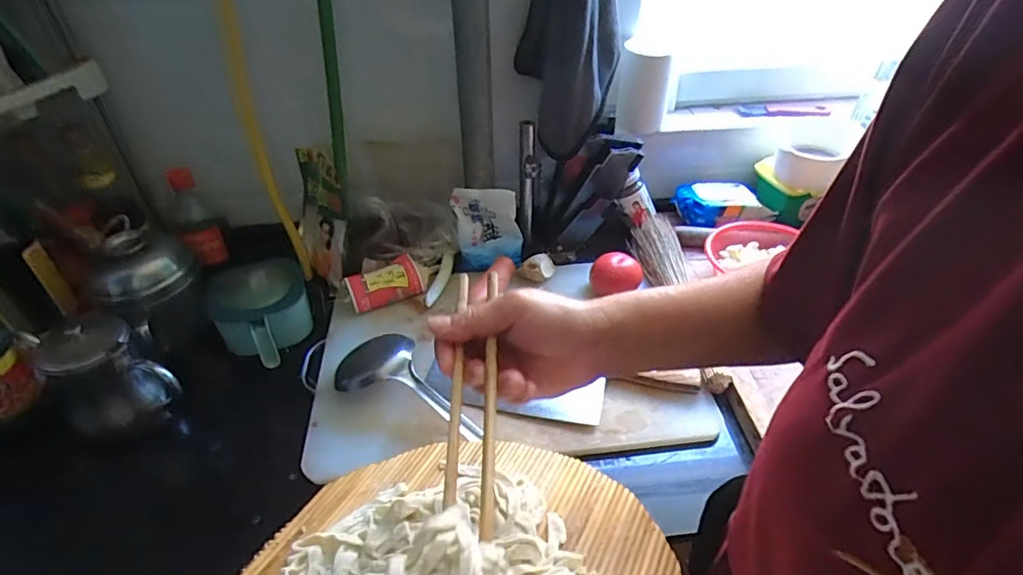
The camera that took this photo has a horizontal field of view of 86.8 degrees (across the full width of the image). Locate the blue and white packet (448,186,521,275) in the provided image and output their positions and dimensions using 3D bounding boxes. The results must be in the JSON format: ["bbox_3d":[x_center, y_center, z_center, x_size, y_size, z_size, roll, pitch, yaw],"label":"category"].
[{"bbox_3d":[-0.042,-0.089,0.844,0.104,0.128,0.047,1,35,13],"label":"blue and white packet"}]

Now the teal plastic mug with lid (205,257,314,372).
[{"bbox_3d":[-0.347,0.030,0.764,0.128,0.076,0.146,-24,45,-26],"label":"teal plastic mug with lid"}]

